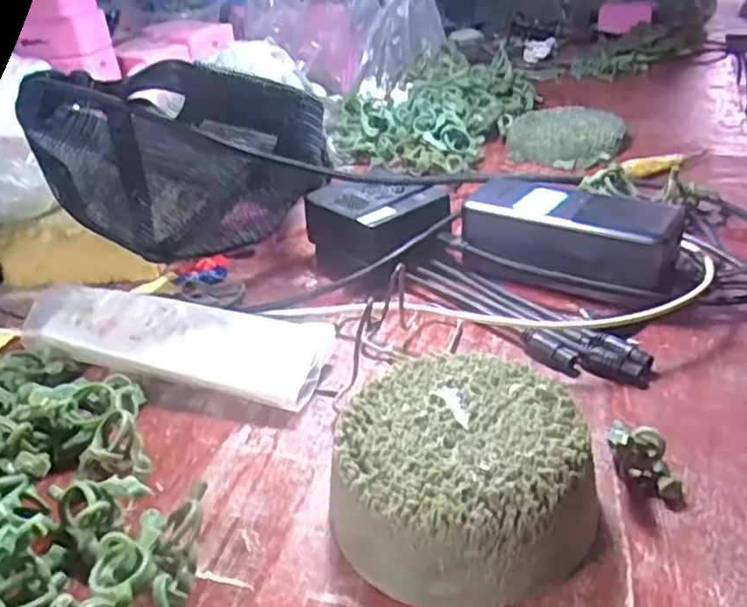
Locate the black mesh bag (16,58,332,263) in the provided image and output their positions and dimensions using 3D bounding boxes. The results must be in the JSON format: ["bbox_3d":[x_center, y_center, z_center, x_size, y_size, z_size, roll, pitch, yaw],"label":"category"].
[{"bbox_3d":[-0.124,-0.085,0.430,0.176,0.133,0.079,9,36,21],"label":"black mesh bag"}]

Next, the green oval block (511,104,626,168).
[{"bbox_3d":[0.178,-0.158,0.638,0.091,0.028,0.079,22,41,36],"label":"green oval block"}]

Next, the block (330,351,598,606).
[{"bbox_3d":[0.037,0.069,0.283,0.101,0.046,0.096,-3,32,2],"label":"block"}]

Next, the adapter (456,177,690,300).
[{"bbox_3d":[0.125,-0.040,0.444,0.128,0.053,0.056,16,37,29],"label":"adapter"}]

